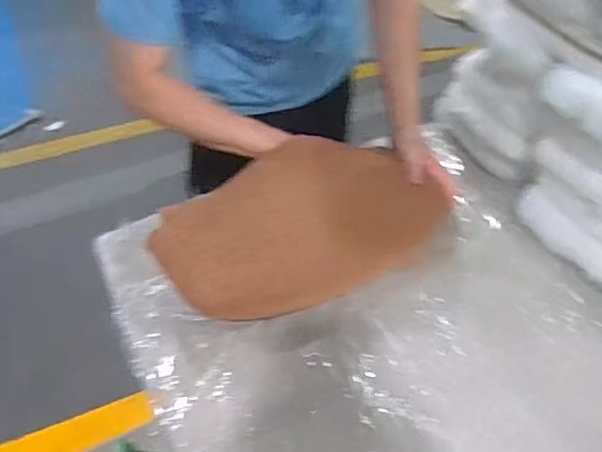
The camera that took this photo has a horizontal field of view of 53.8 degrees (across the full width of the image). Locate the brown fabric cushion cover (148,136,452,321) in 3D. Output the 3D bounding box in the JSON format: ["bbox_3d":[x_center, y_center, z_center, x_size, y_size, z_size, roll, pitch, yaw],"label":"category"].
[{"bbox_3d":[0.003,-0.013,0.870,0.405,0.095,0.249,-31,52,-28],"label":"brown fabric cushion cover"}]

